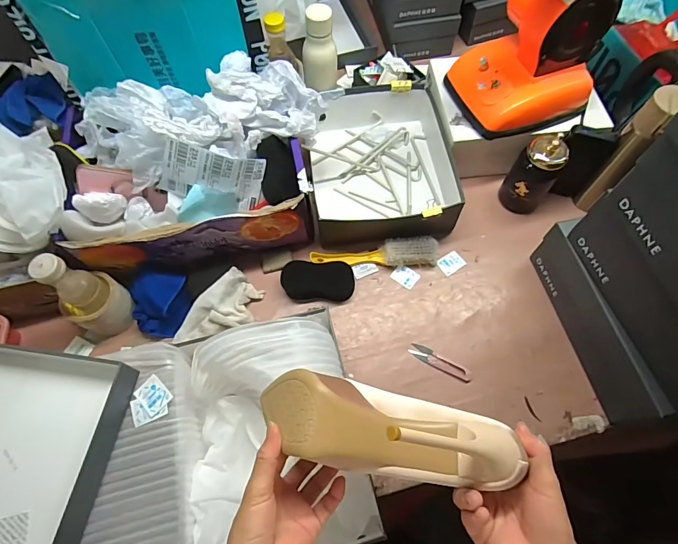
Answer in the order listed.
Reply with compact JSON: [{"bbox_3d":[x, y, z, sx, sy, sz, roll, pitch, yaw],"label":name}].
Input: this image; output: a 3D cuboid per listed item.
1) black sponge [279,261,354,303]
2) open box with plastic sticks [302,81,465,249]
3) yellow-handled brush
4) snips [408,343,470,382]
[{"bbox_3d":[-0.037,0.016,0.695,0.124,0.041,0.060,-1,65,1],"label":"black sponge"},{"bbox_3d":[0.074,-0.217,0.766,0.259,0.093,0.329,-7,65,-1],"label":"open box with plastic sticks"},{"bbox_3d":[0.067,-0.033,0.707,0.229,0.032,0.050,-3,65,0],"label":"yellow-handled brush"},{"bbox_3d":[0.167,0.149,0.639,0.102,0.006,0.025,28,69,14],"label":"snips"}]

